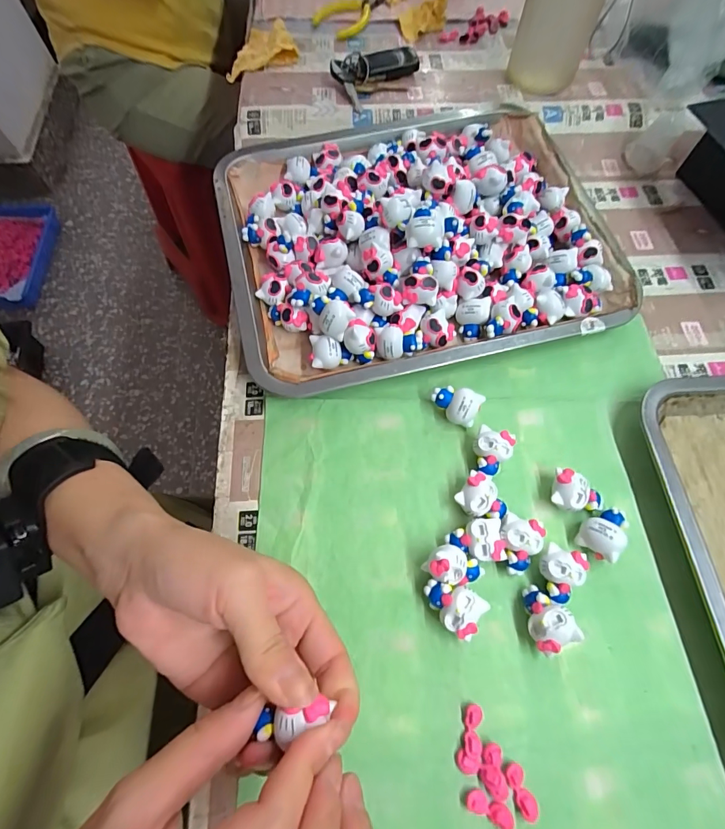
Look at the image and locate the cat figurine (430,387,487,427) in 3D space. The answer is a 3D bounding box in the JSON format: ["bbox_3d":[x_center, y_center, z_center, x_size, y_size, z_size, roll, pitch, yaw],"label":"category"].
[{"bbox_3d":[0.065,-0.006,0.294,0.034,0.021,0.023,21,68,7],"label":"cat figurine"}]

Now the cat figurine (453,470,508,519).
[{"bbox_3d":[0.077,0.055,0.268,0.031,0.019,0.028,36,71,13],"label":"cat figurine"}]

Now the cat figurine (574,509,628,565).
[{"bbox_3d":[0.151,0.072,0.260,0.023,0.019,0.033,36,70,13],"label":"cat figurine"}]

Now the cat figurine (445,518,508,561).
[{"bbox_3d":[0.069,0.078,0.257,0.034,0.019,0.025,-2,67,-3],"label":"cat figurine"}]

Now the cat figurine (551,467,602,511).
[{"bbox_3d":[0.139,0.053,0.271,0.032,0.019,0.024,21,68,7],"label":"cat figurine"}]

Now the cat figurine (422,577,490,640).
[{"bbox_3d":[0.052,0.111,0.242,0.034,0.020,0.024,34,70,12],"label":"cat figurine"}]

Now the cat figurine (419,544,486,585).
[{"bbox_3d":[0.056,0.092,0.246,0.035,0.026,0.020,31,69,11],"label":"cat figurine"}]

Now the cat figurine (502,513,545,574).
[{"bbox_3d":[0.096,0.081,0.257,0.024,0.019,0.032,17,67,5],"label":"cat figurine"}]

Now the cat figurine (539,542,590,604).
[{"bbox_3d":[0.118,0.095,0.250,0.026,0.018,0.032,35,70,13],"label":"cat figurine"}]

